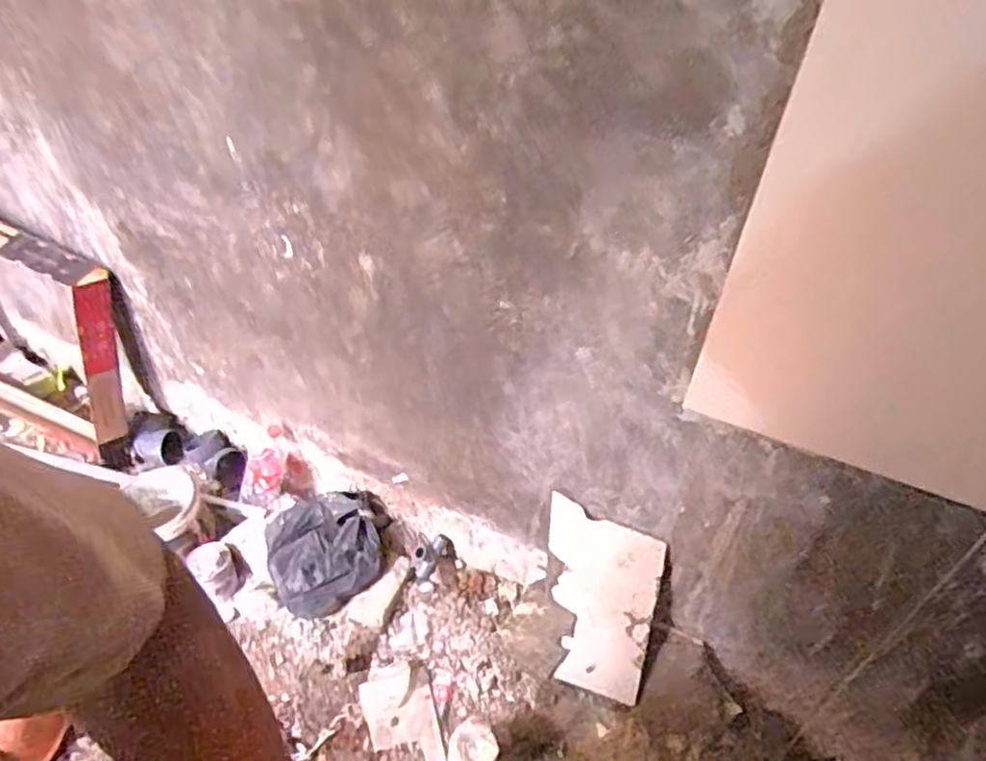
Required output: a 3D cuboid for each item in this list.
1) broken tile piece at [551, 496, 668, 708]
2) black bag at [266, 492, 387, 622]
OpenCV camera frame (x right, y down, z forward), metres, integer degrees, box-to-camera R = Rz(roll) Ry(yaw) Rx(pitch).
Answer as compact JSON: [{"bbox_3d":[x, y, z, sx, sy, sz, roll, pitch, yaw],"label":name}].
[{"bbox_3d":[0.205,0.449,1.269,0.210,0.465,0.017,11,28,18],"label":"broken tile piece"},{"bbox_3d":[-0.387,0.400,1.493,0.249,0.128,0.264,-13,46,-15],"label":"black bag"}]

